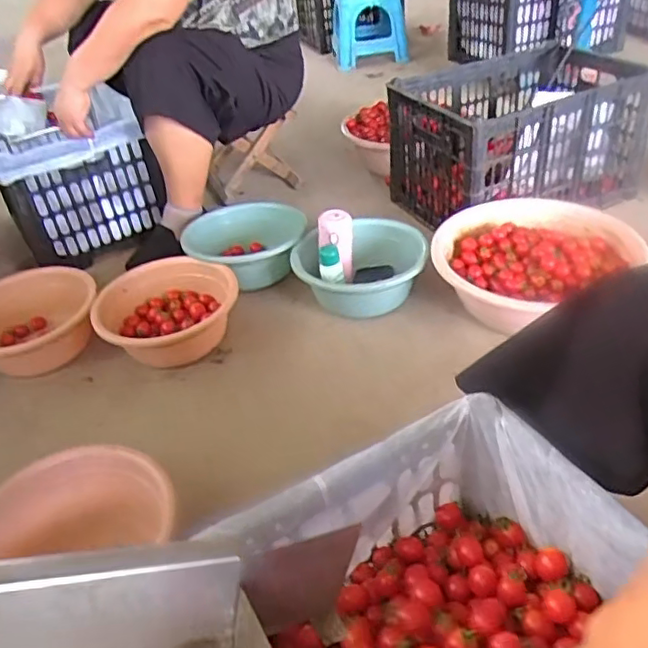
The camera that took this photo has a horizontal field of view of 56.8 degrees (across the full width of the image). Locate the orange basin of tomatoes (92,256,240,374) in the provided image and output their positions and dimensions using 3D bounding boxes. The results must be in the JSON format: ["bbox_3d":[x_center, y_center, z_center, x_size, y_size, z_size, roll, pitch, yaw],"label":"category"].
[{"bbox_3d":[-0.288,-0.016,1.128,0.262,0.116,0.206,-18,39,-15],"label":"orange basin of tomatoes"}]

